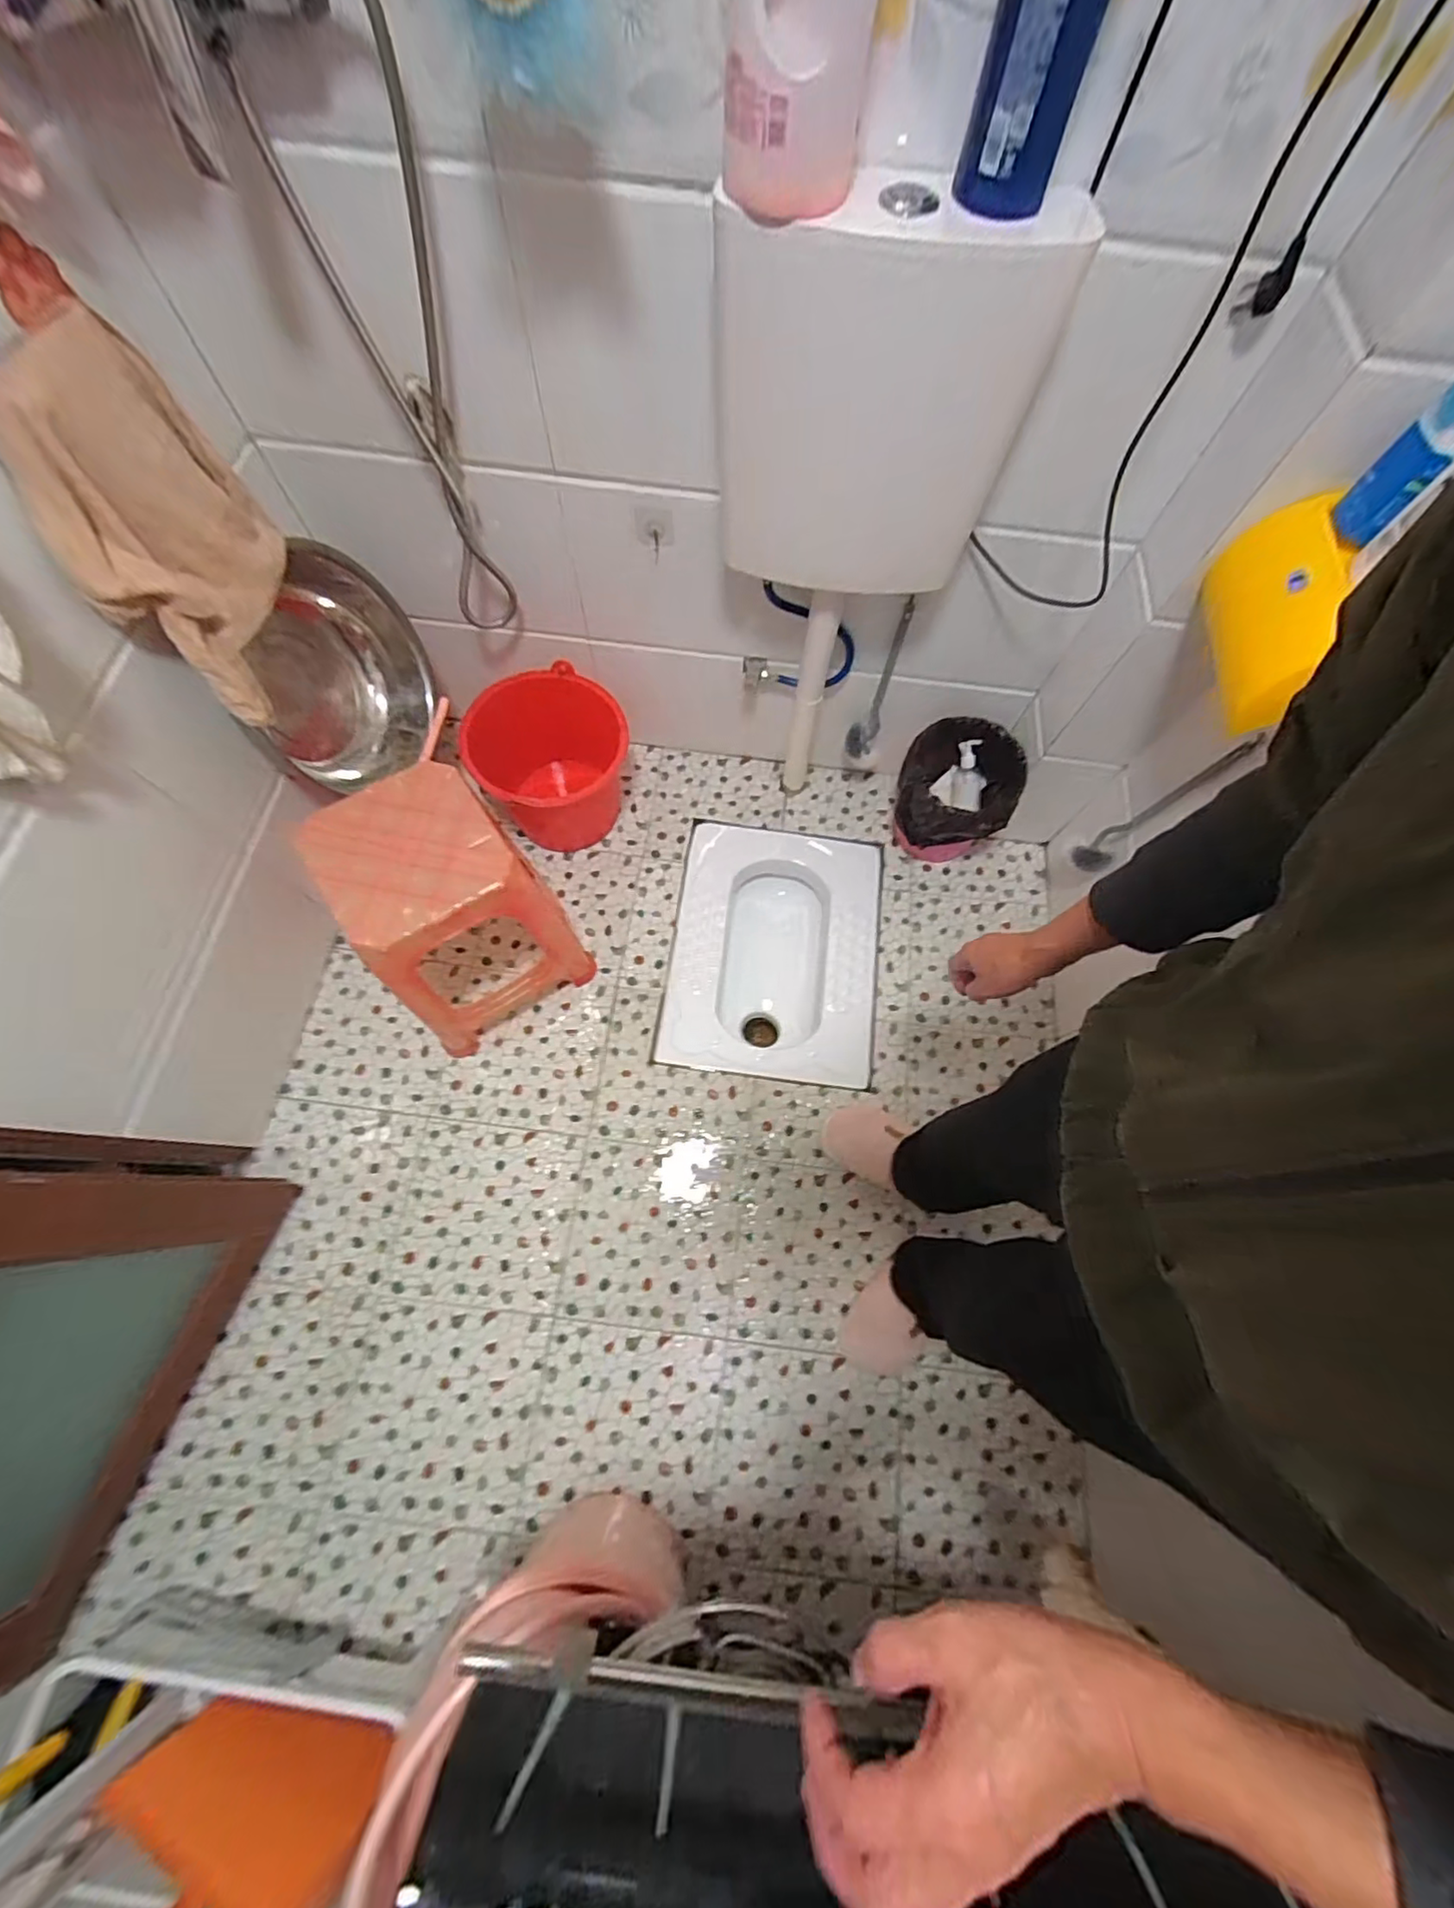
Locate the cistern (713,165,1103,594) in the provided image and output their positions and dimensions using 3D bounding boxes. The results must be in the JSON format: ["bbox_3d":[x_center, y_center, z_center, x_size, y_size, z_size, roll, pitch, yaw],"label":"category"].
[{"bbox_3d":[0.179,-0.683,0.798,0.386,0.378,0.158,3,70,-2],"label":"cistern"}]

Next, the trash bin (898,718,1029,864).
[{"bbox_3d":[0.470,-0.329,1.343,0.223,0.229,0.240,22,70,6],"label":"trash bin"}]

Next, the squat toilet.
[{"bbox_3d":[0.100,0.014,1.421,0.429,0.194,0.556,8,70,0],"label":"squat toilet"}]

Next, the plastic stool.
[{"bbox_3d":[-0.457,-0.055,1.084,0.302,0.443,0.264,-34,74,-14],"label":"plastic stool"}]

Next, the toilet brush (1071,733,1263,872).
[{"bbox_3d":[0.692,-0.240,1.040,0.070,0.339,0.063,-33,75,-13],"label":"toilet brush"}]

